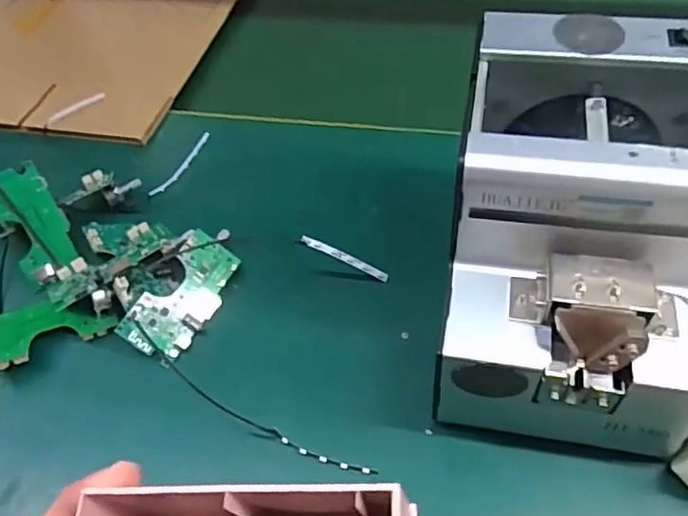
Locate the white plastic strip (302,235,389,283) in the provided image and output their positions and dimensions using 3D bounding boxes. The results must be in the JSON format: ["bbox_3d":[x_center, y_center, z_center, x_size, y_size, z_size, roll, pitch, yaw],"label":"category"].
[{"bbox_3d":[0.001,0.000,0.401,0.063,0.005,0.006,25,49,-18],"label":"white plastic strip"}]

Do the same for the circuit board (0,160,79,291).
[{"bbox_3d":[-0.215,-0.024,0.426,0.041,0.019,0.083,-30,88,-19],"label":"circuit board"}]

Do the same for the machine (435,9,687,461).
[{"bbox_3d":[0.122,-0.008,0.324,0.126,0.157,0.169,5,51,10],"label":"machine"}]

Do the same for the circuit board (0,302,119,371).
[{"bbox_3d":[-0.193,0.043,0.394,0.082,0.010,0.038,-19,58,-26],"label":"circuit board"}]

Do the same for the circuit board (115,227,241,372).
[{"bbox_3d":[-0.103,0.024,0.399,0.042,0.007,0.087,39,63,-17],"label":"circuit board"}]

